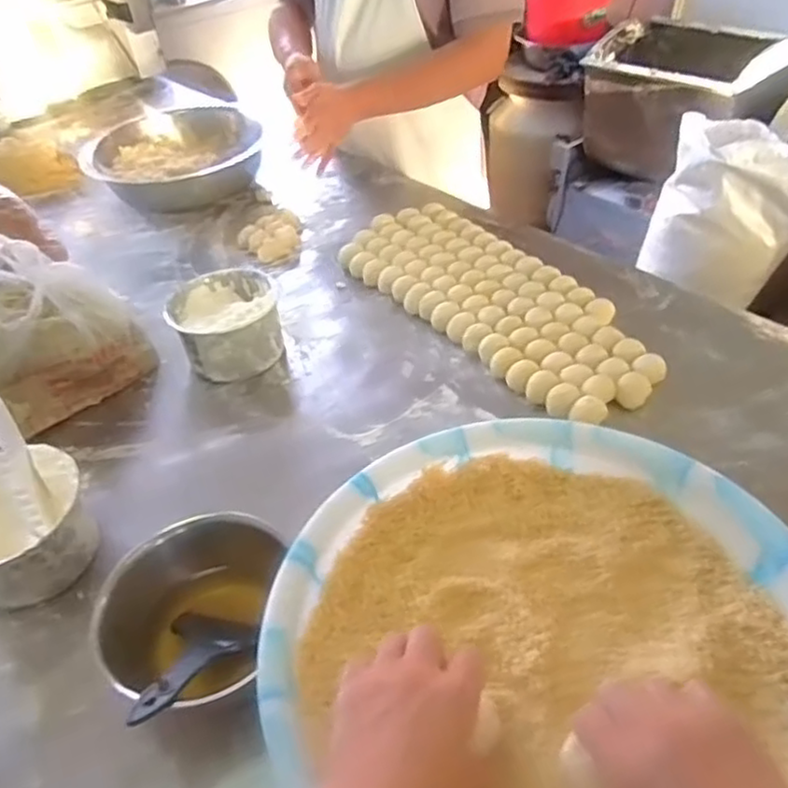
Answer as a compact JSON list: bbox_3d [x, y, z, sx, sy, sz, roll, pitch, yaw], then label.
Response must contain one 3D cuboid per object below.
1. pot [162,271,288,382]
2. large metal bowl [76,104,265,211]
[{"bbox_3d":[-0.228,-0.095,0.928,0.142,0.086,0.148,-13,43,-8],"label":"pot"},{"bbox_3d":[-0.424,-0.480,1.341,0.311,0.095,0.311,-3,42,3],"label":"large metal bowl"}]

